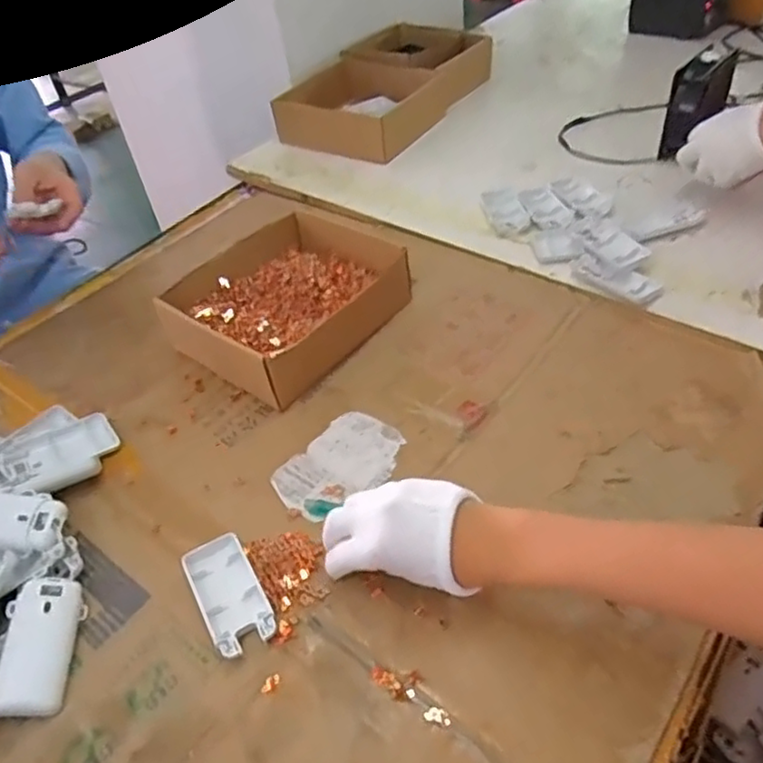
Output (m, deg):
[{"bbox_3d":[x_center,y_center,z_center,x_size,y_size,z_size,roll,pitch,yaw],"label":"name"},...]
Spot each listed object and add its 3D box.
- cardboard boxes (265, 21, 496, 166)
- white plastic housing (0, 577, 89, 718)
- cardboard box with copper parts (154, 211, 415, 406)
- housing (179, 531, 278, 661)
[{"bbox_3d":[0.003,-0.490,1.082,0.245,0.072,0.362,21,52,24],"label":"cardboard boxes"},{"bbox_3d":[-0.246,0.190,0.475,0.048,0.015,0.094,9,52,-19],"label":"white plastic housing"},{"bbox_3d":[-0.105,-0.089,0.717,0.197,0.054,0.225,29,56,30],"label":"cardboard box with copper parts"},{"bbox_3d":[-0.115,0.161,0.499,0.046,0.014,0.092,-26,49,-17],"label":"housing"}]

